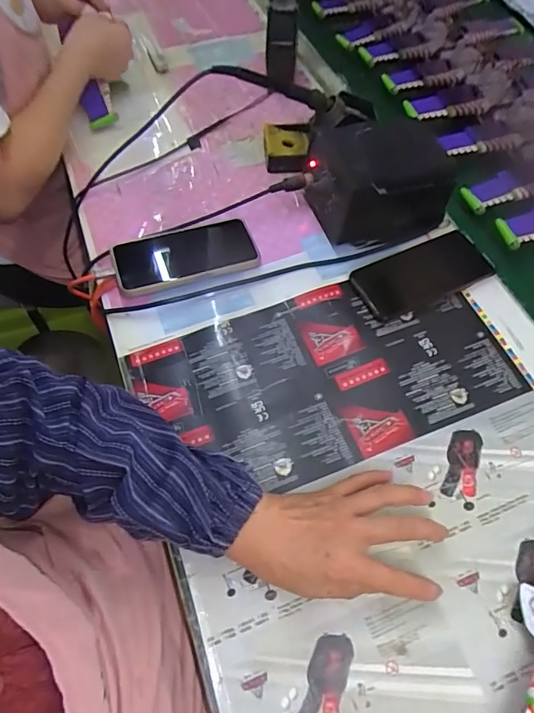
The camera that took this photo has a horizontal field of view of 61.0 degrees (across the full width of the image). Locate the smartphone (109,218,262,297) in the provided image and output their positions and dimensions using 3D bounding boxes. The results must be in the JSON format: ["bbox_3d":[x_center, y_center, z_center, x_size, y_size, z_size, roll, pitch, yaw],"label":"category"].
[{"bbox_3d":[-0.096,-0.120,0.532,0.163,0.013,0.082,-16,63,-14],"label":"smartphone"}]

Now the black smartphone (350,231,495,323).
[{"bbox_3d":[0.180,-0.096,0.530,0.155,0.013,0.078,-23,63,-11],"label":"black smartphone"}]

